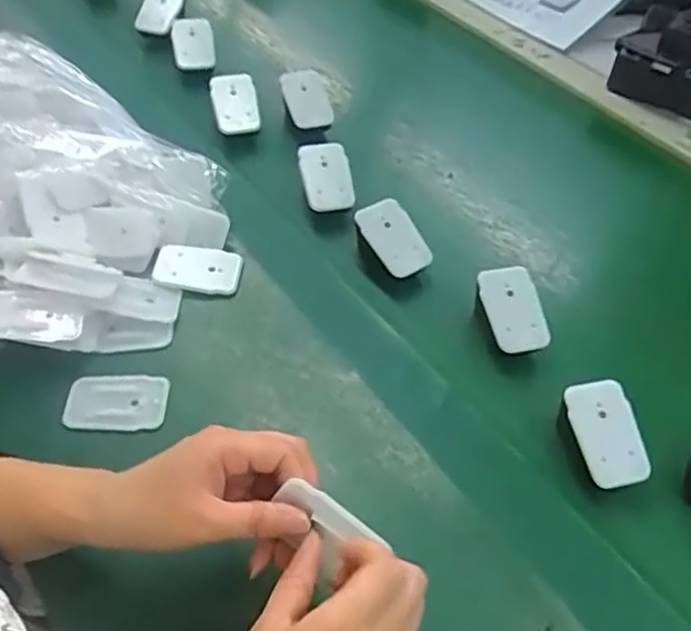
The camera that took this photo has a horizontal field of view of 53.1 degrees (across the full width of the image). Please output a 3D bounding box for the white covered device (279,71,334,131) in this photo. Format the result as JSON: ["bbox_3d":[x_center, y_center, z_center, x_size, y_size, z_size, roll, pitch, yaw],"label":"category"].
[{"bbox_3d":[-0.040,-0.221,0.712,0.043,0.060,0.019,-18,11,20],"label":"white covered device"}]

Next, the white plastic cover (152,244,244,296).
[{"bbox_3d":[-0.122,-0.038,0.568,0.067,0.004,0.040,8,70,-6],"label":"white plastic cover"}]

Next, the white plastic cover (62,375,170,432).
[{"bbox_3d":[-0.164,0.062,0.495,0.070,0.013,0.040,4,48,-1],"label":"white plastic cover"}]

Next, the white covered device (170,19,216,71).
[{"bbox_3d":[-0.166,-0.294,0.752,0.047,0.055,0.011,-8,5,13],"label":"white covered device"}]

